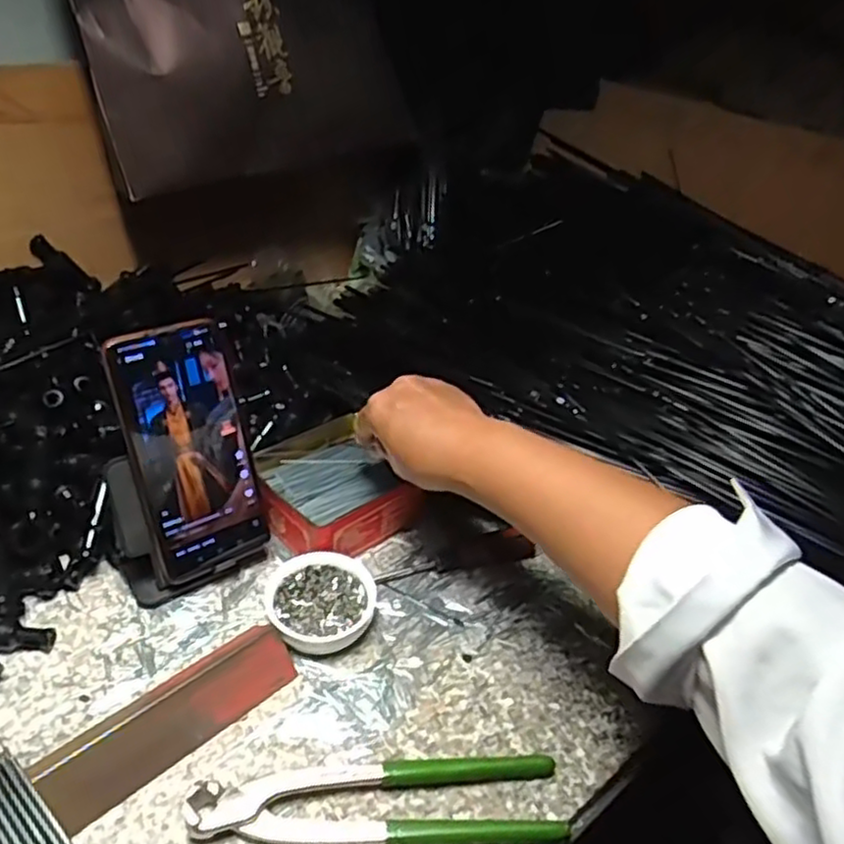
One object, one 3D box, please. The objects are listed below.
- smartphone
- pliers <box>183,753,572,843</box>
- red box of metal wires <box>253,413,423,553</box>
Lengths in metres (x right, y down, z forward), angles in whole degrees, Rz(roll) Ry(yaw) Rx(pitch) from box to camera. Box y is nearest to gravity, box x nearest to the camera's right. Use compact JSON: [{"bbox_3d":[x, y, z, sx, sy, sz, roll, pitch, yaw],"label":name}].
[{"bbox_3d":[-0.151,0.020,0.466,0.076,0.165,0.007,-19,18,-30],"label":"smartphone"},{"bbox_3d":[-0.022,0.203,0.378,0.196,0.019,0.047,2,36,-6],"label":"pliers"},{"bbox_3d":[-0.069,0.052,0.559,0.108,0.041,0.116,33,44,32],"label":"red box of metal wires"}]

